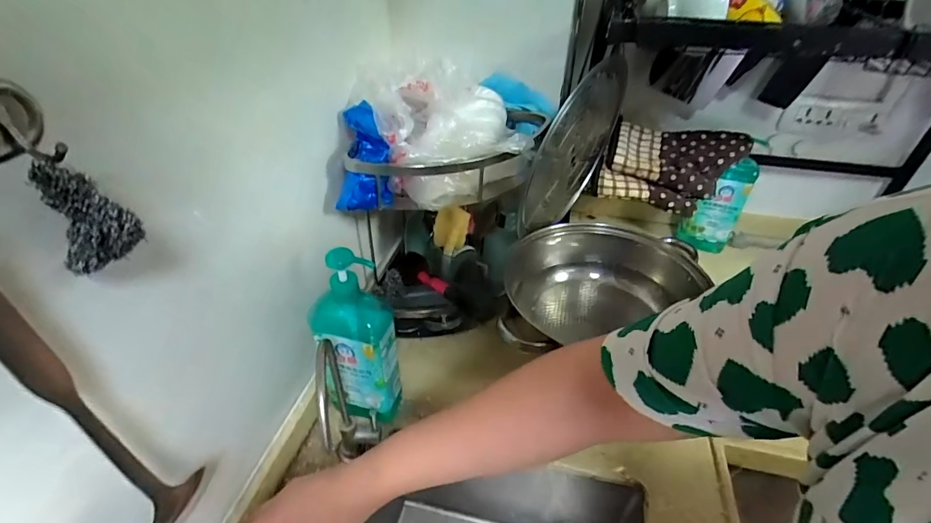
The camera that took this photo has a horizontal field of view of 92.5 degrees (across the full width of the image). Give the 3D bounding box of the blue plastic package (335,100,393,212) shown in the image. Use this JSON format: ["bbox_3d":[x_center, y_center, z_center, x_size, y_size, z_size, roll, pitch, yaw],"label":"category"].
[{"bbox_3d":[-0.131,-0.139,0.590,0.071,0.142,0.042,-1,0,-3],"label":"blue plastic package"}]

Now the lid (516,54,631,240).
[{"bbox_3d":[0.182,-0.181,0.736,0.021,0.299,0.260,36,64,22],"label":"lid"}]

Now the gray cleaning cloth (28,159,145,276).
[{"bbox_3d":[-0.220,-0.027,0.263,0.040,0.060,0.025,-23,45,-28],"label":"gray cleaning cloth"}]

